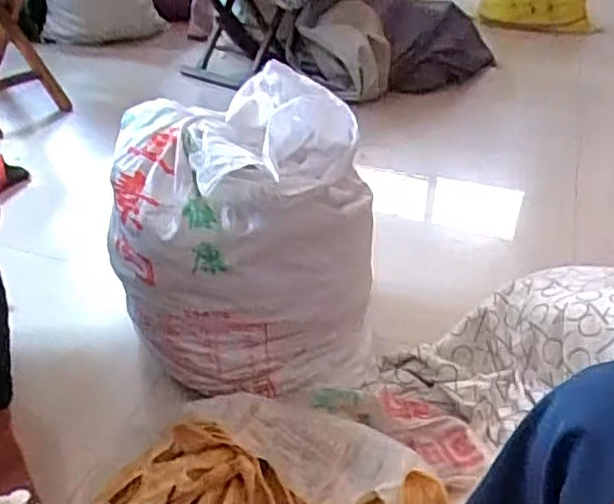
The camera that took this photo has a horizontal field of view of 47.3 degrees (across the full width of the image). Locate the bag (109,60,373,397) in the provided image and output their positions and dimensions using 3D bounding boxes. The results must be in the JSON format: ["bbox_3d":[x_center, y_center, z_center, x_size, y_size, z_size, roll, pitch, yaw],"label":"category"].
[{"bbox_3d":[-0.070,-0.017,0.960,0.344,0.358,0.263,-14,37,-22],"label":"bag"}]

